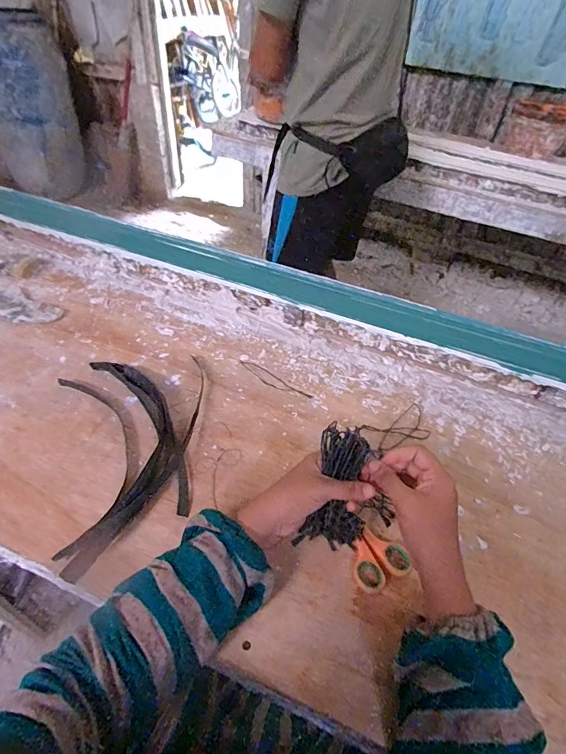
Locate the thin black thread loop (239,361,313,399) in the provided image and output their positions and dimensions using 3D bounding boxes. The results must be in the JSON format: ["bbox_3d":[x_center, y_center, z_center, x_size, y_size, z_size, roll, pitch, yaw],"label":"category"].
[{"bbox_3d":[-0.015,0.005,0.629,0.127,0.004,0.024,31,51,22],"label":"thin black thread loop"}]

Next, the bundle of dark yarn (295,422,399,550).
[{"bbox_3d":[0.058,0.115,0.434,0.062,0.123,0.025,9,4,3],"label":"bundle of dark yarn"}]

